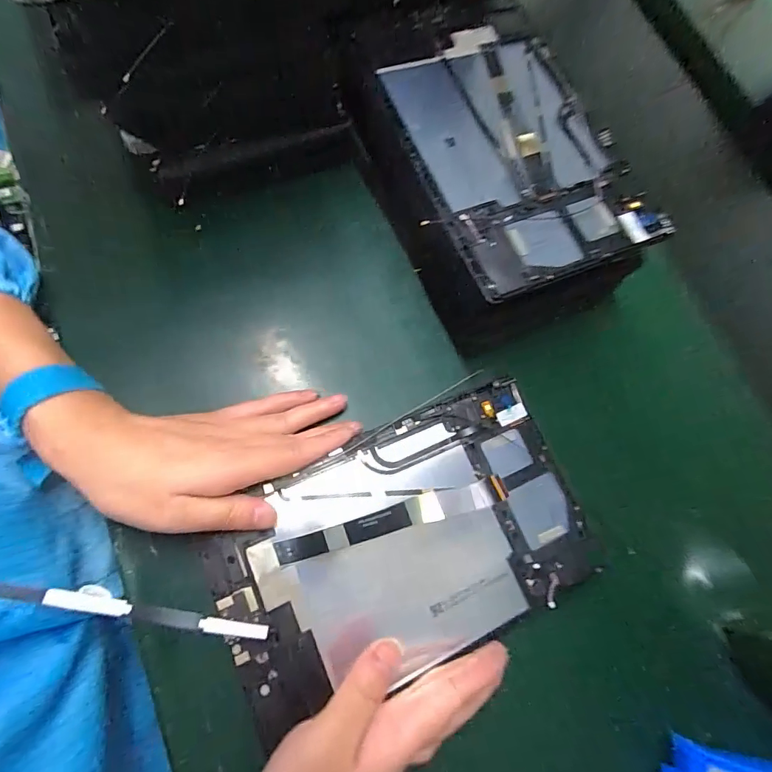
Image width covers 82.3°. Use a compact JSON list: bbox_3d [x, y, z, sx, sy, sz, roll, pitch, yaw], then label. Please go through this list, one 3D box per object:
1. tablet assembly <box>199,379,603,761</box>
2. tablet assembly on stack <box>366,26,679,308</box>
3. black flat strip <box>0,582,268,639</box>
[{"bbox_3d":[0.015,0.098,0.284,0.232,0.008,0.142,-21,78,-16],"label":"tablet assembly"},{"bbox_3d":[0.090,-0.169,0.315,0.144,0.017,0.205,-22,78,-15],"label":"tablet assembly on stack"},{"bbox_3d":[-0.126,0.108,0.215,0.136,0.011,0.007,18,72,-14],"label":"black flat strip"}]

